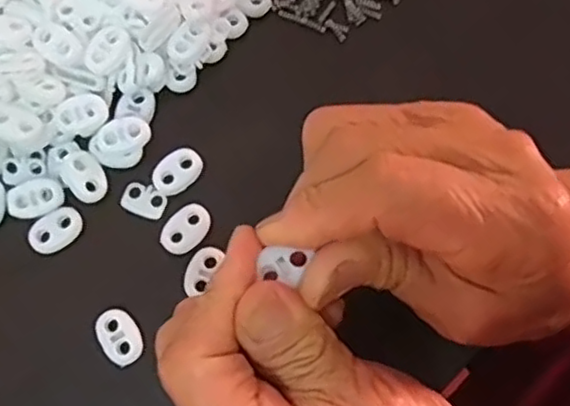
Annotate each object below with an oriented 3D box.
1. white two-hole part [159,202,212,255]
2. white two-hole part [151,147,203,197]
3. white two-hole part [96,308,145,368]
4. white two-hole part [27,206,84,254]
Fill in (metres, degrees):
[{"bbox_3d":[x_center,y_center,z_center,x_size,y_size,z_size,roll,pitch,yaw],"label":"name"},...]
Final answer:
[{"bbox_3d":[-0.041,0.011,0.278,0.023,0.004,0.016,-40,79,-9],"label":"white two-hole part"},{"bbox_3d":[-0.046,-0.013,0.283,0.022,0.004,0.016,-38,79,-8],"label":"white two-hole part"},{"bbox_3d":[-0.066,0.054,0.268,0.015,0.005,0.022,-37,78,-8],"label":"white two-hole part"},{"bbox_3d":[-0.095,0.011,0.277,0.022,0.004,0.015,-30,78,-7],"label":"white two-hole part"}]

